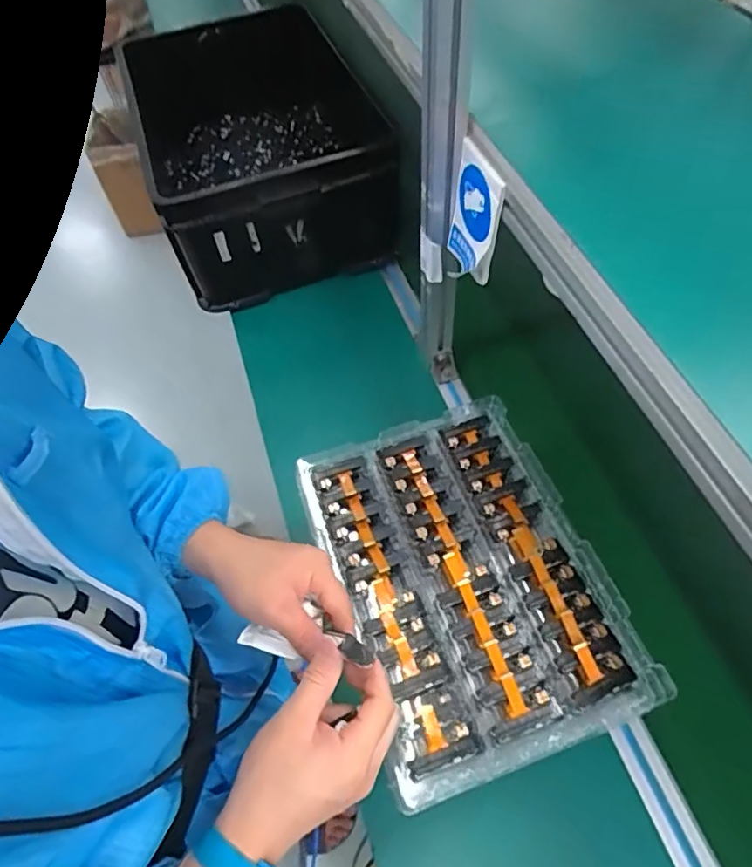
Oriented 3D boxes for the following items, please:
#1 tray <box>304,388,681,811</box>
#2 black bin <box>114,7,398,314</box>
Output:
[{"bbox_3d":[0.098,0.148,0.625,0.271,0.024,0.385,-17,58,-7],"label":"tray"},{"bbox_3d":[-0.209,-0.566,1.127,0.473,0.251,0.586,-19,58,-8],"label":"black bin"}]

